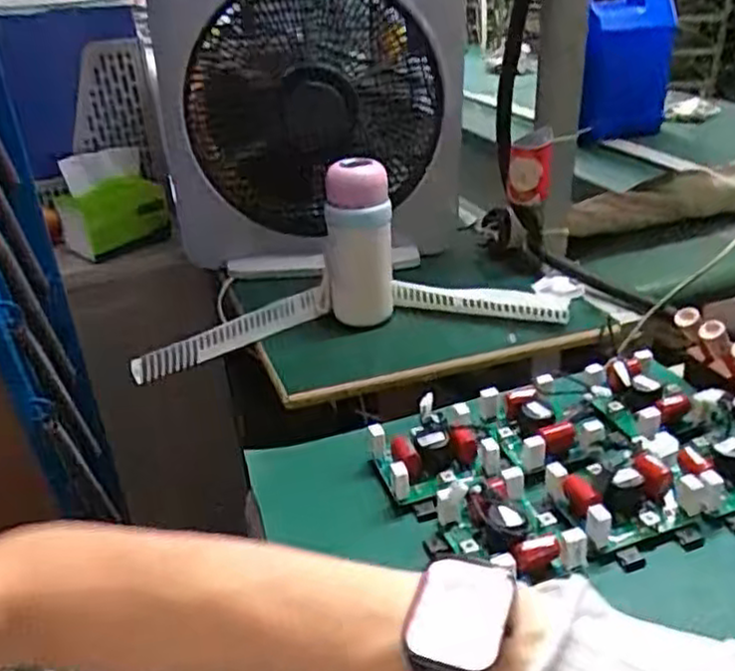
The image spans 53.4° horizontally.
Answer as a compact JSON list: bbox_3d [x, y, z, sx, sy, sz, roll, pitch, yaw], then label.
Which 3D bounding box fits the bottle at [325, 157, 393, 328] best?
[{"bbox_3d":[-0.010,-0.096,0.789,0.060,0.176,0.056,-3,29,2],"label":"bottle"}]

